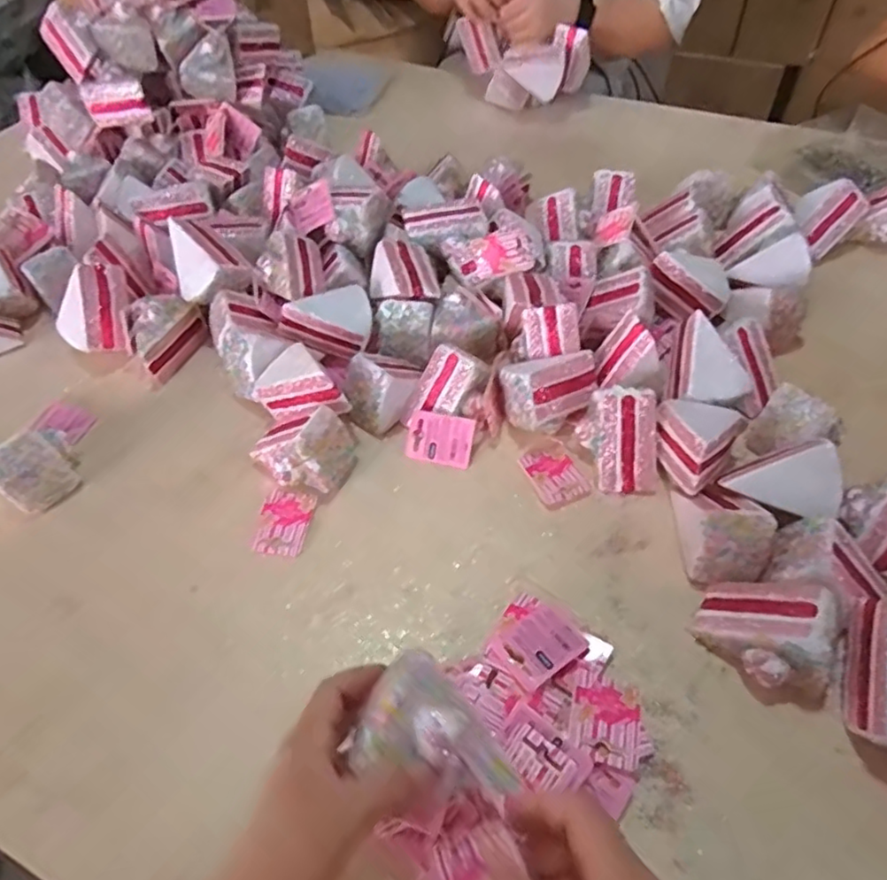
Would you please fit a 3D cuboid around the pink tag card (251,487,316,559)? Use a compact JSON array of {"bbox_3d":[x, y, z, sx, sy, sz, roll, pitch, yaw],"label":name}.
[{"bbox_3d":[-0.140,0.073,0.558,0.042,0.004,0.061,9,57,2],"label":"pink tag card"}]

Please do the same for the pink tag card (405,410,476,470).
[{"bbox_3d":[-0.003,-0.001,0.606,0.061,0.005,0.048,12,82,12],"label":"pink tag card"}]

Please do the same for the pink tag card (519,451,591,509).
[{"bbox_3d":[0.101,0.033,0.583,0.048,0.006,0.060,-22,54,-16],"label":"pink tag card"}]

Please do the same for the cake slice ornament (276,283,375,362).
[{"bbox_3d":[-0.119,-0.128,0.667,0.090,0.048,0.067,20,57,-4],"label":"cake slice ornament"}]

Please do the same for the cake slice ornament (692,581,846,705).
[{"bbox_3d":[0.239,0.136,0.455,0.070,0.065,0.097,-37,58,-22],"label":"cake slice ornament"}]

